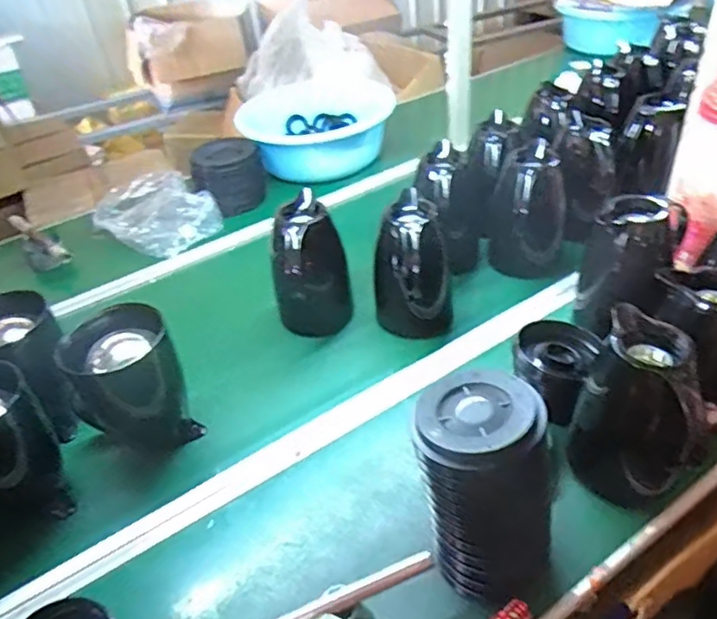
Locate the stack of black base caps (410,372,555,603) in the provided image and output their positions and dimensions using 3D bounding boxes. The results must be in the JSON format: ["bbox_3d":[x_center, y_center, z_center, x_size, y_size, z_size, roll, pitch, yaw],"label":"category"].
[{"bbox_3d":[0.131,0.181,0.610,0.135,0.219,0.113,2,38,13],"label":"stack of black base caps"}]

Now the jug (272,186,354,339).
[{"bbox_3d":[-0.073,-0.054,0.958,0.117,0.197,0.118,-10,37,-3],"label":"jug"}]

